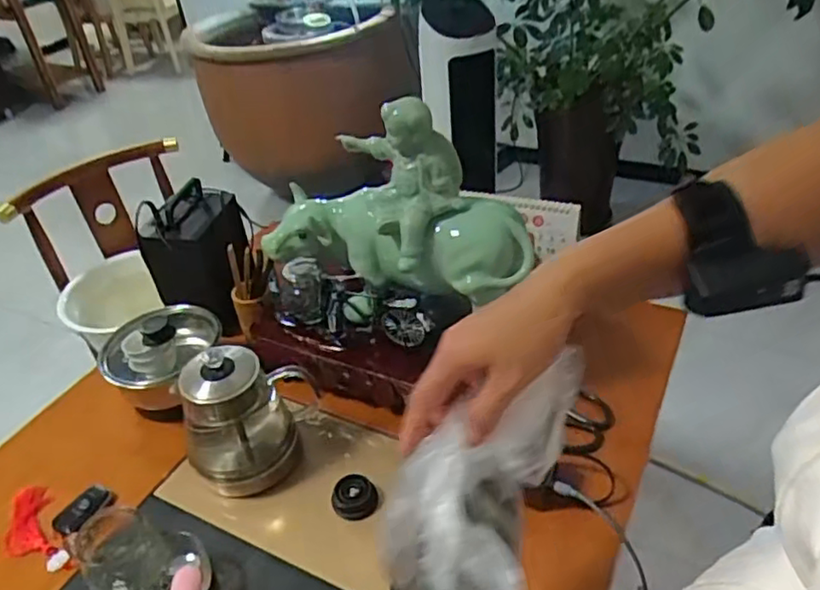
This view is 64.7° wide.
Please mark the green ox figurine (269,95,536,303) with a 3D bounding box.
[{"bbox_3d":[-0.027,-0.107,0.766,0.330,0.206,0.112,4,39,13],"label":"green ox figurine"}]

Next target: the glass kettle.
[{"bbox_3d":[-0.204,0.139,0.777,0.136,0.159,0.113,-32,44,-29],"label":"glass kettle"}]

